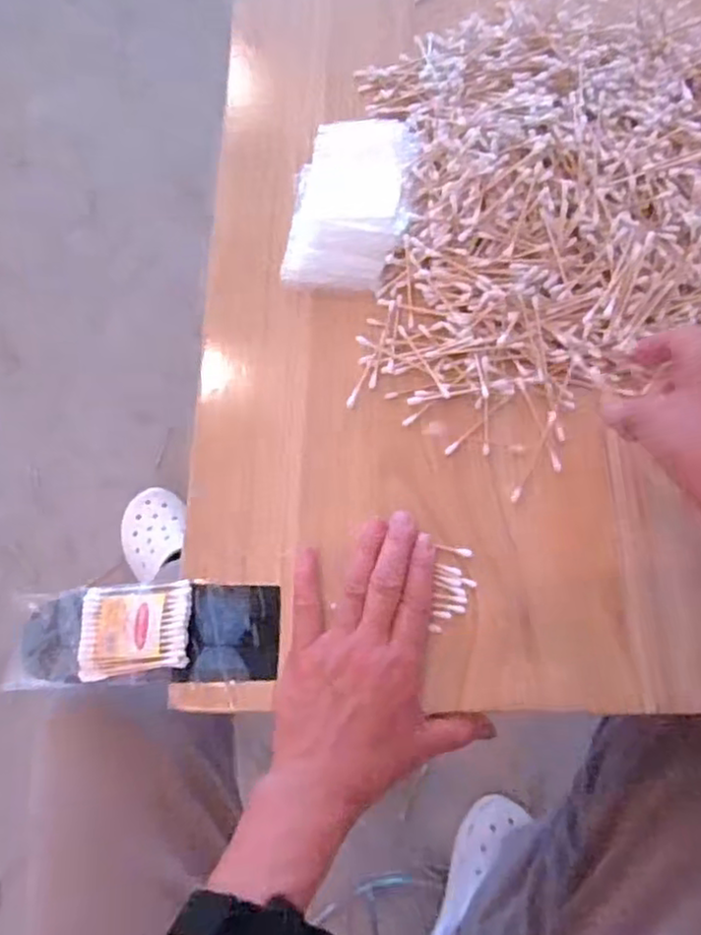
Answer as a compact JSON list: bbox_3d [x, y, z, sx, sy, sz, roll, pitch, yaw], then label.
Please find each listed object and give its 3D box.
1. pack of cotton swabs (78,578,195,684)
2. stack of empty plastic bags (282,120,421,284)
[{"bbox_3d":[-0.138,0.102,0.429,0.073,0.012,0.057,-7,69,-1],"label":"pack of cotton swabs"},{"bbox_3d":[0.000,-0.214,0.542,0.091,0.024,0.172,6,69,4],"label":"stack of empty plastic bags"}]

